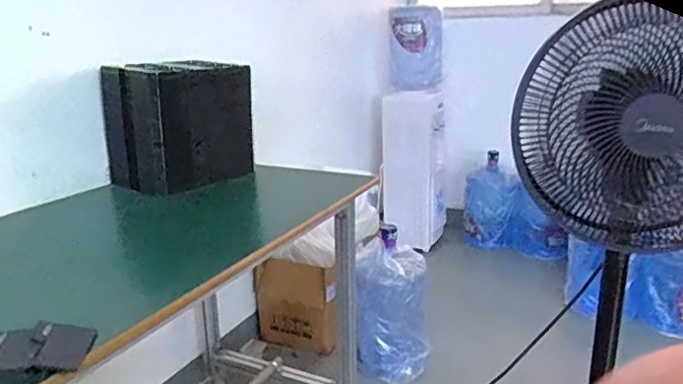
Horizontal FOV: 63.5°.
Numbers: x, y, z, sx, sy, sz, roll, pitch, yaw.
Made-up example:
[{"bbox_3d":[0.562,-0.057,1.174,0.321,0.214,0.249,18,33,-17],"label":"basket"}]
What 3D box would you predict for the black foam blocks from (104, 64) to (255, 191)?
[{"bbox_3d":[-0.391,-0.166,1.348,0.238,0.283,0.262,12,20,35],"label":"black foam blocks"}]

